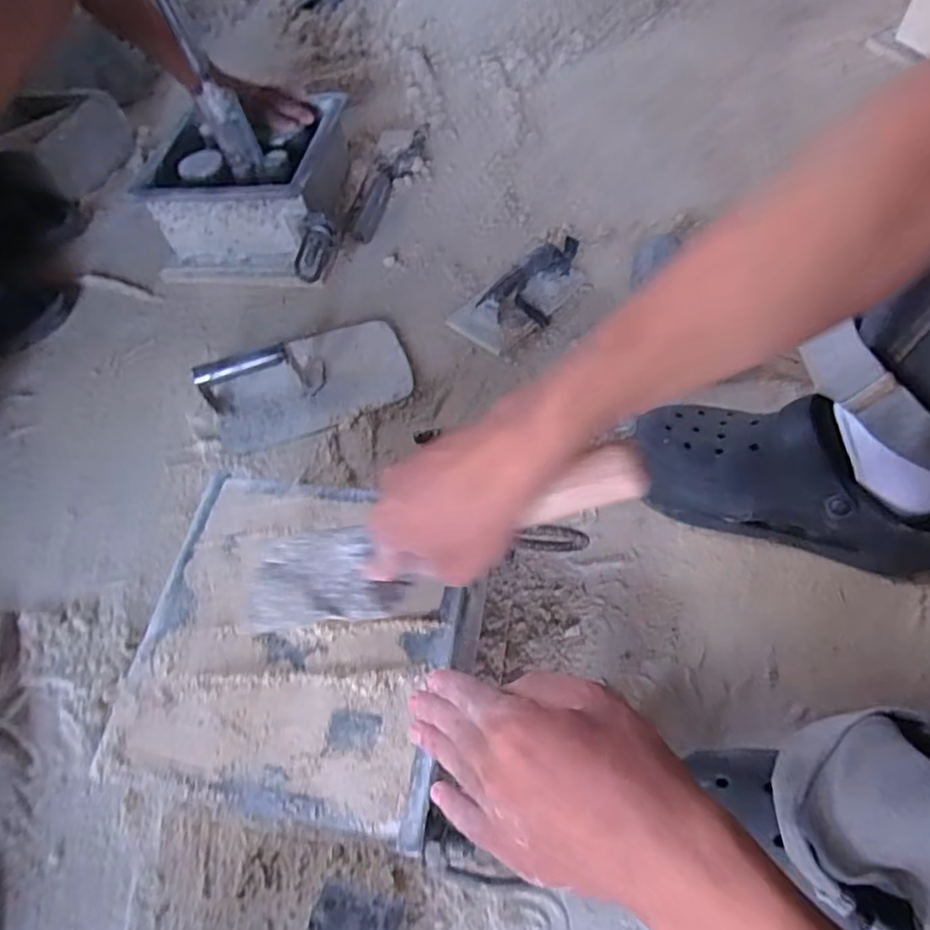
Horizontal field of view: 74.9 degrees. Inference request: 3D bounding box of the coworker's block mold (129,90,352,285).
[{"bbox_3d":[-0.286,-0.371,0.821,0.246,0.130,0.257,4,60,7],"label":"coworker's block mold"}]

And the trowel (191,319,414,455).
[{"bbox_3d":[-0.184,-0.113,0.695,0.230,0.070,0.145,-18,60,-6],"label":"trowel"}]

